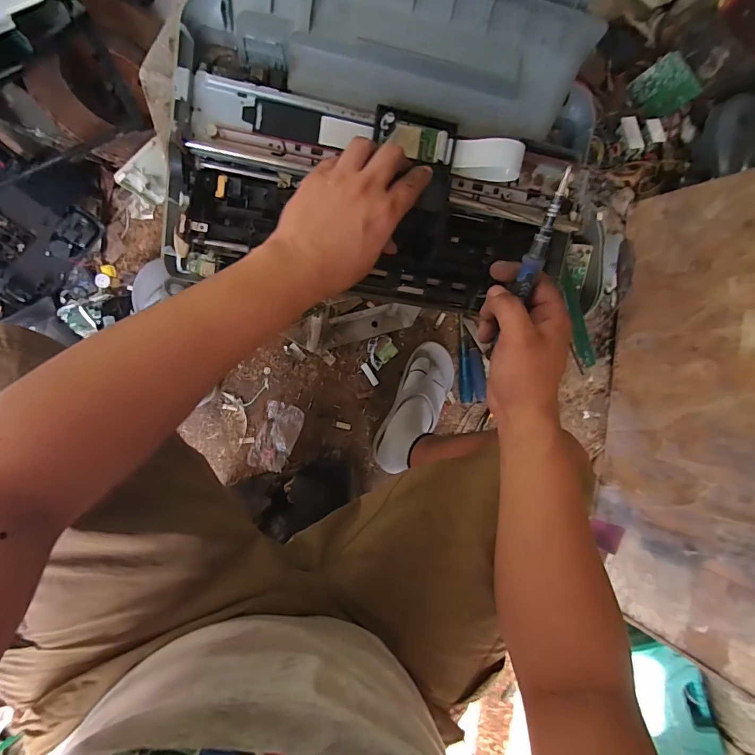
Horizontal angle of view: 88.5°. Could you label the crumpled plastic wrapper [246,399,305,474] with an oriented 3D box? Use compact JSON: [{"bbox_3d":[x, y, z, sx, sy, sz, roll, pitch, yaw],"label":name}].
[{"bbox_3d":[-0.203,0.121,0.772,0.075,0.027,0.136,21,90,-8],"label":"crumpled plastic wrapper"}]

